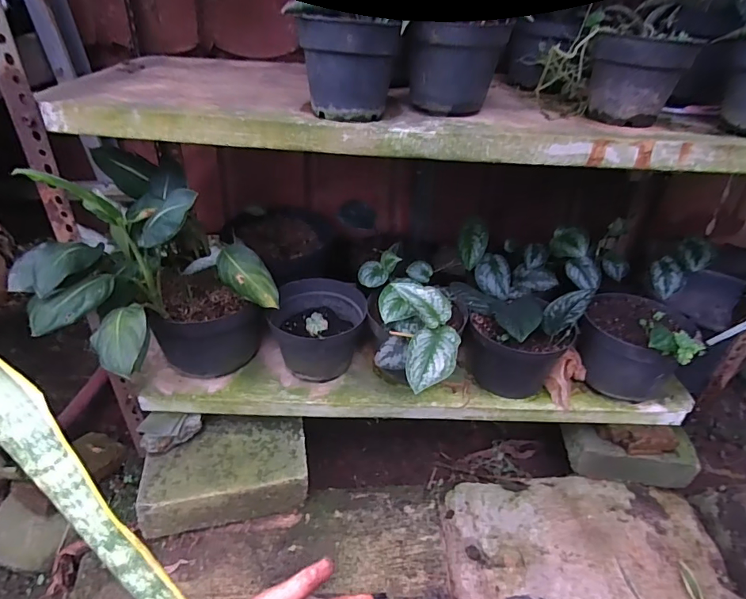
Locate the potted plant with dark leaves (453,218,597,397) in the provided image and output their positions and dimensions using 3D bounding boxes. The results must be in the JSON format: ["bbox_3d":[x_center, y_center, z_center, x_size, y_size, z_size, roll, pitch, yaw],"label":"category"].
[{"bbox_3d":[0.258,0.010,0.813,0.235,0.226,0.241,16,39,18],"label":"potted plant with dark leaves"}]

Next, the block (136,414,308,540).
[{"bbox_3d":[-0.246,0.286,0.780,0.256,0.080,0.187,-6,37,-10],"label":"block"}]

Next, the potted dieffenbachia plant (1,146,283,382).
[{"bbox_3d":[-0.302,0.006,0.640,0.245,0.357,0.288,23,42,26],"label":"potted dieffenbachia plant"}]

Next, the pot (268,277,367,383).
[{"bbox_3d":[-0.099,0.049,0.794,0.148,0.143,0.178,2,37,1],"label":"pot"}]

